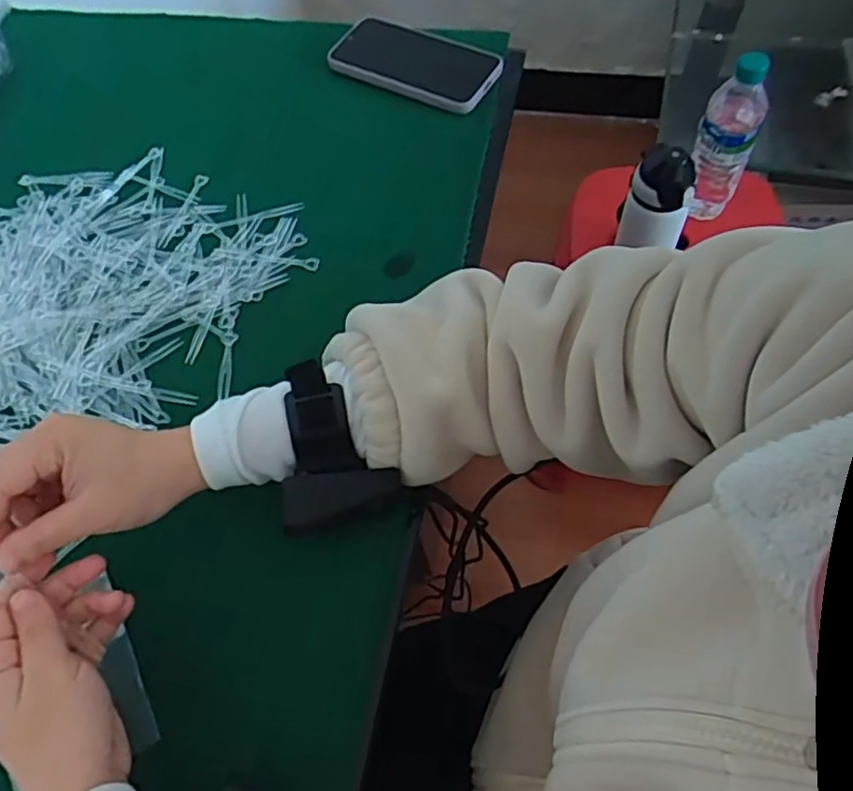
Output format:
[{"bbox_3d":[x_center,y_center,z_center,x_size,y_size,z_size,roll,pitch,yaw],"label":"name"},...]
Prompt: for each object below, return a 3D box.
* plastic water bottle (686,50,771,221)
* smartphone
[{"bbox_3d":[0.368,-0.314,0.822,0.070,0.229,0.057,24,66,17],"label":"plastic water bottle"},{"bbox_3d":[-0.010,-0.318,0.633,0.160,0.014,0.077,24,65,14],"label":"smartphone"}]

